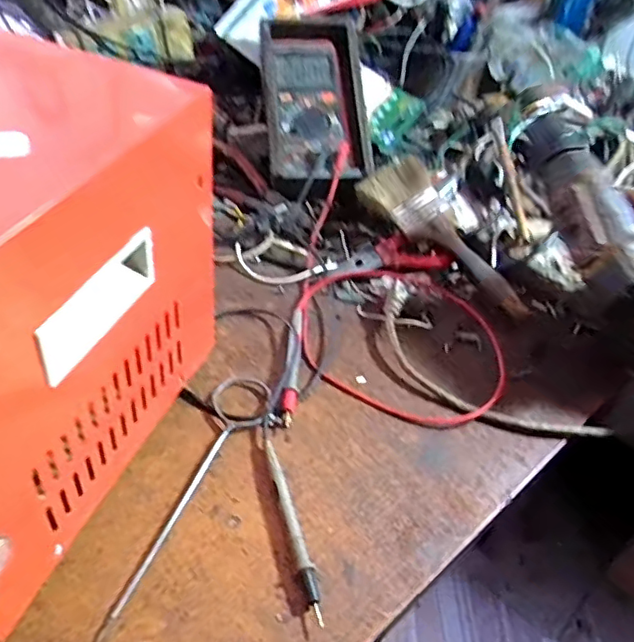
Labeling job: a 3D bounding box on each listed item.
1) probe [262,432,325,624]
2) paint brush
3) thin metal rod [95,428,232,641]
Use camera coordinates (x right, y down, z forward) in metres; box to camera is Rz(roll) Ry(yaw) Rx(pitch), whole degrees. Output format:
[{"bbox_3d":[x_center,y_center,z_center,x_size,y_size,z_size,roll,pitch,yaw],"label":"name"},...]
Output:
[{"bbox_3d":[-0.017,0.122,0.369,0.010,0.012,0.130,-9,46,-15],"label":"probe"},{"bbox_3d":[0.133,-0.085,0.563,0.195,0.014,0.067,42,73,6],"label":"paint brush"},{"bbox_3d":[-0.090,0.123,0.360,0.007,0.005,0.146,18,46,13],"label":"thin metal rod"}]

